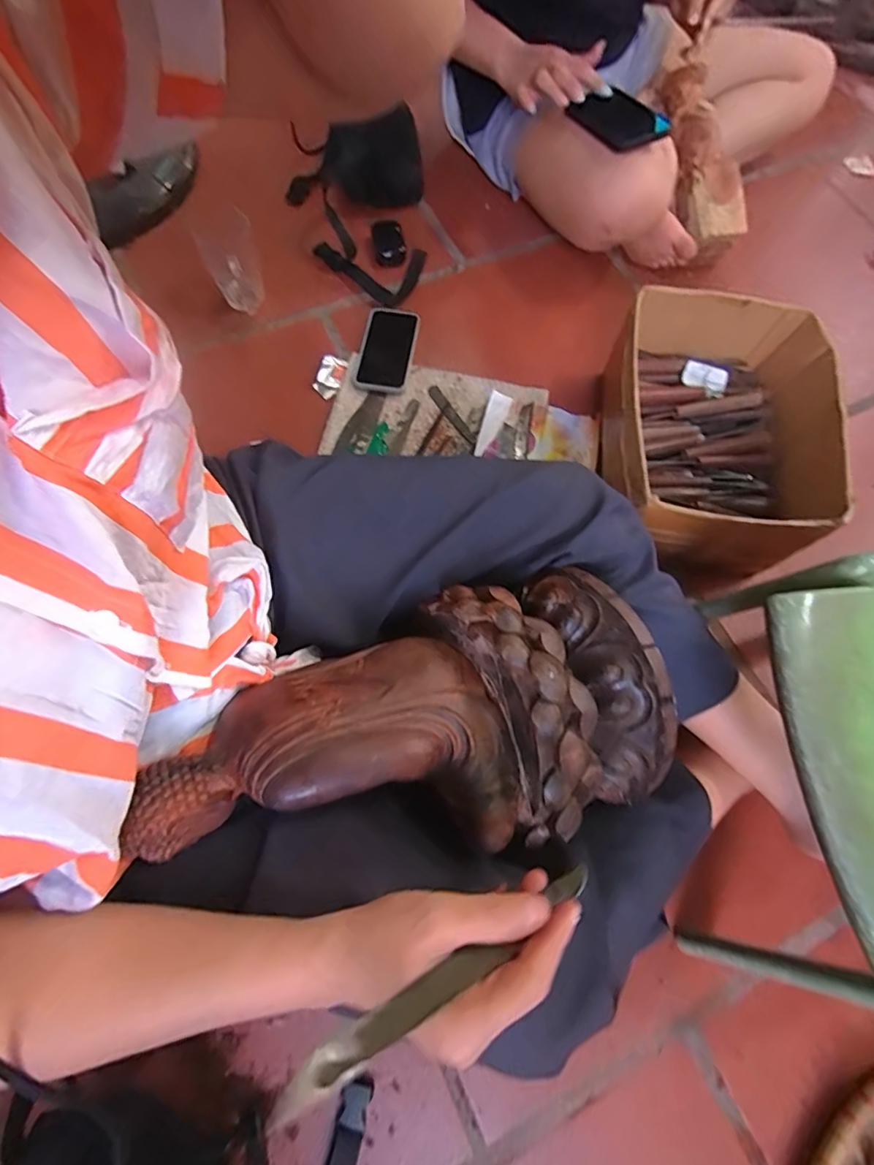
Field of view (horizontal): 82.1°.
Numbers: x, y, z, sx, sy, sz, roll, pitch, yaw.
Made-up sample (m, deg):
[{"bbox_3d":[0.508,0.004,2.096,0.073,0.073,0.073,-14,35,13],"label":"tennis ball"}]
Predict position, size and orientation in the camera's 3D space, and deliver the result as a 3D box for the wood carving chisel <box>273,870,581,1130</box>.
[{"bbox_3d":[0.008,0.186,0.240,0.176,0.010,0.012,-16,69,-30],"label":"wood carving chisel"}]

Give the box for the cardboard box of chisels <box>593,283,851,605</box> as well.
[{"bbox_3d":[0.349,-0.191,0.650,0.257,0.155,0.337,4,69,0],"label":"cardboard box of chisels"}]

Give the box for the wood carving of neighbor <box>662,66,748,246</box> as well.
[{"bbox_3d":[0.429,-0.697,0.819,0.079,0.056,0.290,-12,86,-6],"label":"wood carving of neighbor"}]

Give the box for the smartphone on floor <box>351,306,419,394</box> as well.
[{"bbox_3d":[-0.078,-0.359,0.768,0.083,0.009,0.156,8,69,1],"label":"smartphone on floor"}]

